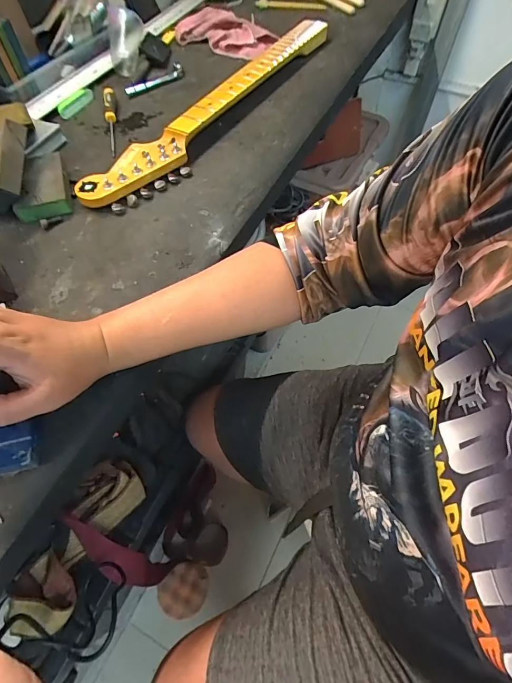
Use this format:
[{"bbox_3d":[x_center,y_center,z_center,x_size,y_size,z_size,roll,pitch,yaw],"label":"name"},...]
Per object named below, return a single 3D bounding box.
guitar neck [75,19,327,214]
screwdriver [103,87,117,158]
[{"bbox_3d":[-0.030,-0.444,0.671,0.085,0.043,0.707,26,62,16],"label":"guitar neck"},{"bbox_3d":[-0.237,-0.364,0.627,0.019,0.026,0.162,-11,59,-6],"label":"screwdriver"}]

